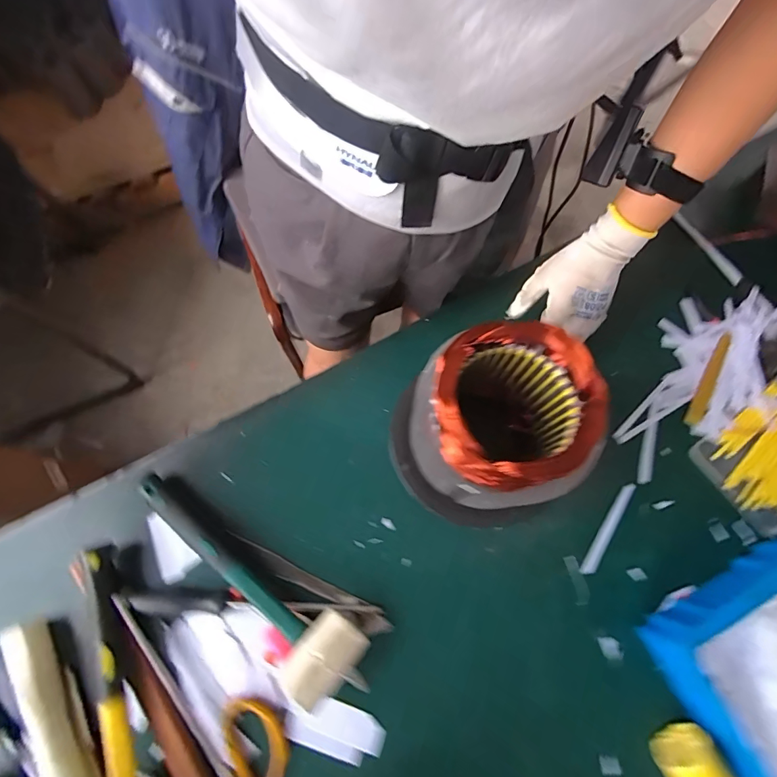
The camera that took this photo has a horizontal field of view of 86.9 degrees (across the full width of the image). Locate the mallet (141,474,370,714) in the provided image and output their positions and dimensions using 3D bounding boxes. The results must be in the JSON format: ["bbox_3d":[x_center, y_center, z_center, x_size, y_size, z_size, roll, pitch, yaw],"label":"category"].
[{"bbox_3d":[-0.152,0.189,0.408,0.277,0.053,0.069,34,74,11],"label":"mallet"}]

